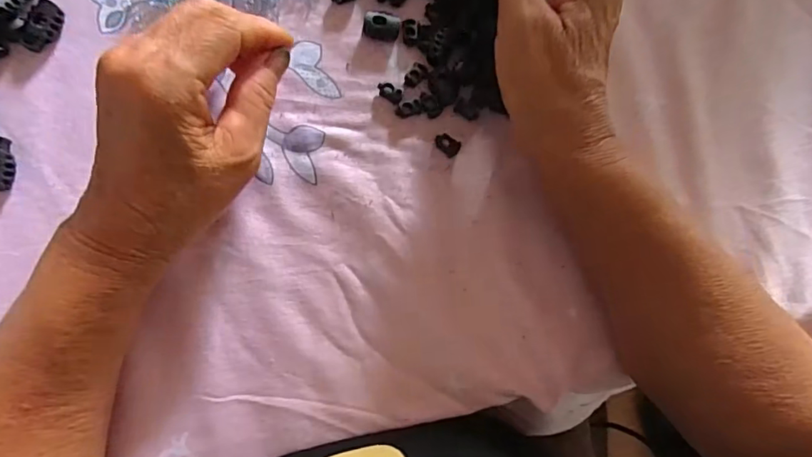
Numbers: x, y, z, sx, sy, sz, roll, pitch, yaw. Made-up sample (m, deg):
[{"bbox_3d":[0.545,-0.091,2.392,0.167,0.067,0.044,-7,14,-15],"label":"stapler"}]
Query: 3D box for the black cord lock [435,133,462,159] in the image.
[{"bbox_3d":[0.026,-0.051,0.308,0.016,0.004,0.011,42,83,-3],"label":"black cord lock"}]

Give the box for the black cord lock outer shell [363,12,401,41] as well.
[{"bbox_3d":[-0.015,-0.121,0.304,0.022,0.010,0.013,9,86,-6],"label":"black cord lock outer shell"}]

